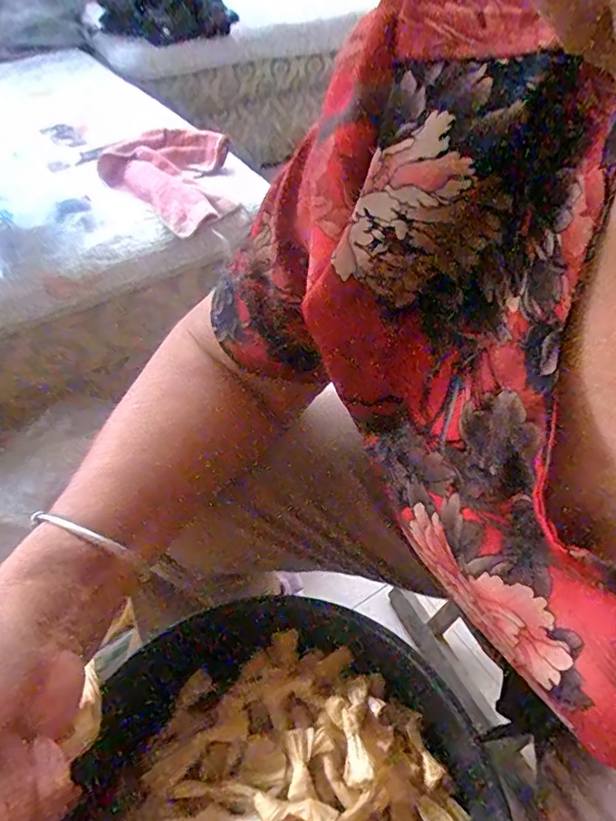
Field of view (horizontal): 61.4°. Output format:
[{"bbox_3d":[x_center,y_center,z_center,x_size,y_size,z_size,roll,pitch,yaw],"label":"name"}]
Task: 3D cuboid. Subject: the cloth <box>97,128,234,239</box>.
[{"bbox_3d":[-0.180,-0.349,0.764,0.200,0.052,0.188,30,55,27],"label":"cloth"}]

